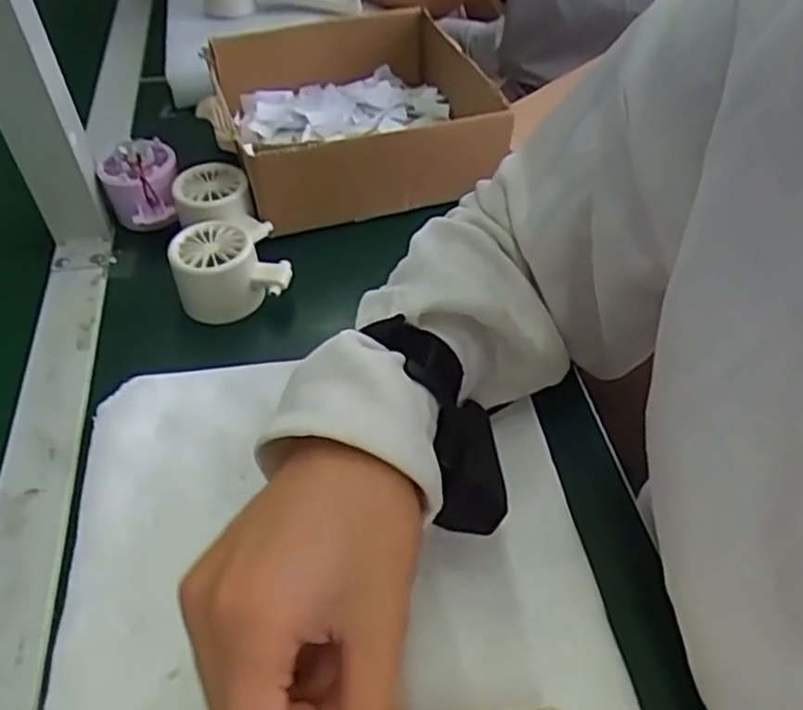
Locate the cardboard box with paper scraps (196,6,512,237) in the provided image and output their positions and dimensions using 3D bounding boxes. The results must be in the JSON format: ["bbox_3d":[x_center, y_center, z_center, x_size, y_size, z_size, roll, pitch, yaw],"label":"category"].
[{"bbox_3d":[-0.039,-0.210,0.593,0.228,0.071,0.220,-15,49,-12],"label":"cardboard box with paper scraps"}]

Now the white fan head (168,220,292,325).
[{"bbox_3d":[-0.114,-0.056,0.483,0.072,0.058,0.050,-5,47,-3],"label":"white fan head"}]

